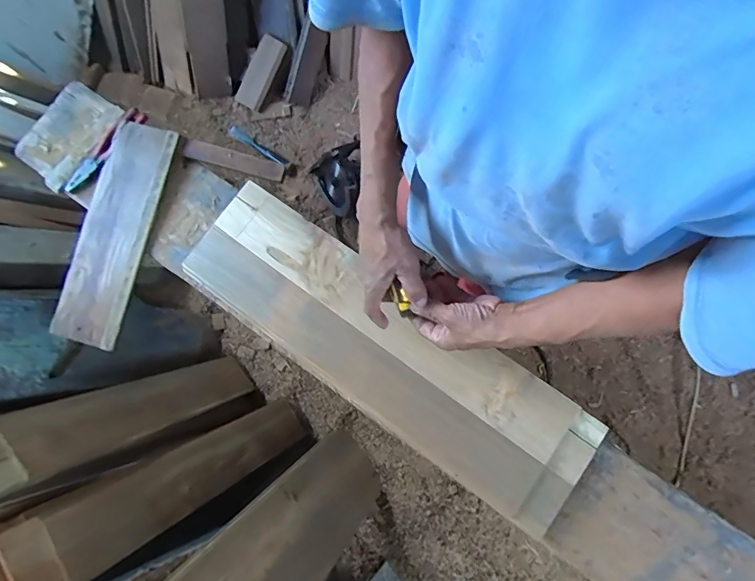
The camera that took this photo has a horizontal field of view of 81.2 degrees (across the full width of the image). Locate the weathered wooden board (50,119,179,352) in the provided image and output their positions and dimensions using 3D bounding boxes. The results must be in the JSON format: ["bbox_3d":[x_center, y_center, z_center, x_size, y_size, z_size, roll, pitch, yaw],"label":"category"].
[{"bbox_3d":[-0.461,-0.104,0.776,0.119,0.022,0.394,16,85,0],"label":"weathered wooden board"}]

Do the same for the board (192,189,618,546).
[{"bbox_3d":[0.002,0.080,0.682,0.677,0.032,0.187,35,80,9],"label":"board"}]

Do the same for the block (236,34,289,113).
[{"bbox_3d":[-0.370,-0.692,1.396,0.080,0.020,0.225,26,99,-25],"label":"block"}]

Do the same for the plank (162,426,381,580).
[{"bbox_3d":[-0.157,0.459,0.831,0.195,0.671,0.041,47,106,11],"label":"plank"}]

